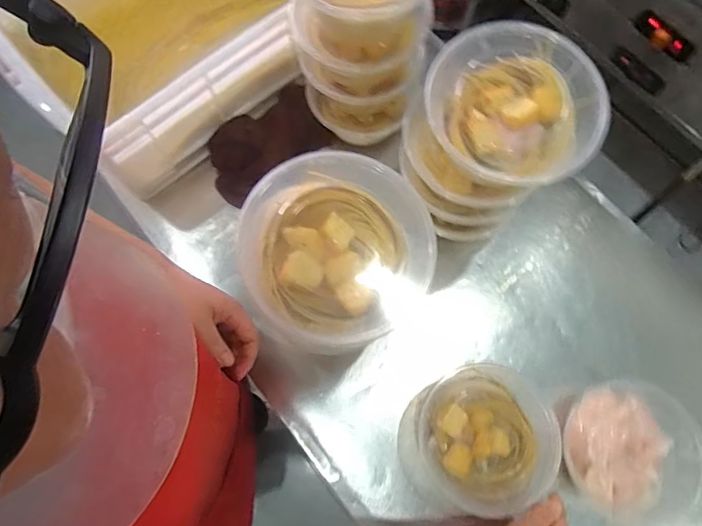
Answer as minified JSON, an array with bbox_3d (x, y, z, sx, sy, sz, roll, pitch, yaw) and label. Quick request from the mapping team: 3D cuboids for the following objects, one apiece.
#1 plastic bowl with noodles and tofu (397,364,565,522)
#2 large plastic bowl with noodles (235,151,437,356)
[{"bbox_3d":[0.168,0.227,0.608,0.183,0.075,0.172,0,72,0],"label":"plastic bowl with noodles and tofu"},{"bbox_3d":[-0.015,-0.009,0.428,0.168,0.061,0.165,0,72,0],"label":"large plastic bowl with noodles"}]

